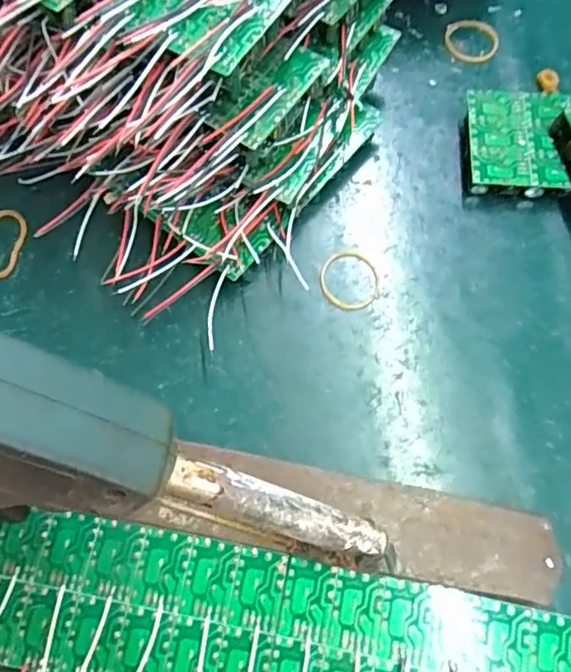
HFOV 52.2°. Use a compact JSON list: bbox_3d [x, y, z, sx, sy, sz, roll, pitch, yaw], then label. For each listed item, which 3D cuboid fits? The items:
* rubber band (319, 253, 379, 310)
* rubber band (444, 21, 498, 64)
[{"bbox_3d":[0.031,-0.027,0.278,0.028,0.004,0.030,0,70,-1],"label":"rubber band"},{"bbox_3d":[0.103,-0.164,0.322,0.029,0.004,0.029,5,70,0],"label":"rubber band"}]

